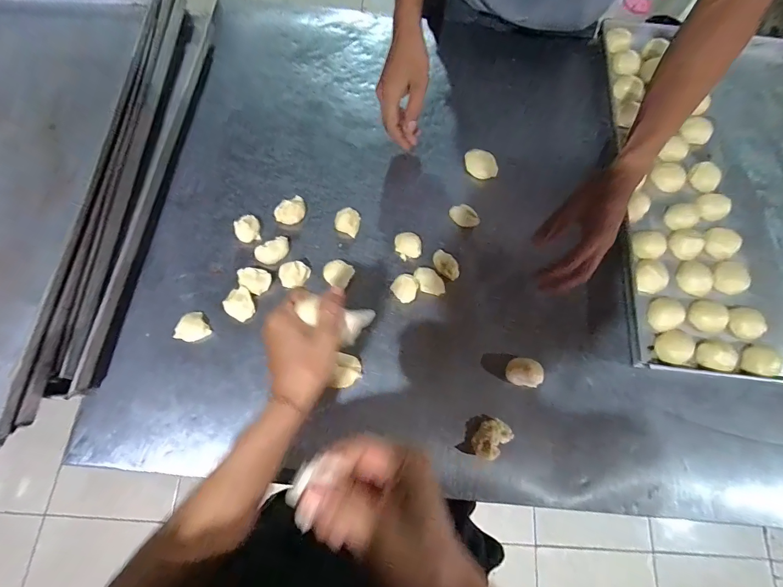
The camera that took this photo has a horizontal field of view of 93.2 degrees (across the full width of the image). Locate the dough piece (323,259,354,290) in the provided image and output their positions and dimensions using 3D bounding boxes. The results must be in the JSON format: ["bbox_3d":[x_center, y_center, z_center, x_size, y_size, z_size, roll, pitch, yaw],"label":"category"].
[{"bbox_3d":[-0.086,-0.033,0.591,0.043,0.016,0.041,28,73,6],"label":"dough piece"}]

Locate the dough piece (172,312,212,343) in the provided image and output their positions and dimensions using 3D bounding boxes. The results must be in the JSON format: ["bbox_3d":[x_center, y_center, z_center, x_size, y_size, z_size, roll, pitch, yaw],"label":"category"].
[{"bbox_3d":[-0.293,0.051,0.540,0.043,0.024,0.035,-28,76,-11],"label":"dough piece"}]

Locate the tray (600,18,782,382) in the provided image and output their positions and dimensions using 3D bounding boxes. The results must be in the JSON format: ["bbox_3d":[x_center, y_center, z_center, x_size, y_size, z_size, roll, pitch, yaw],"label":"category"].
[{"bbox_3d":[0.636,-0.202,0.676,0.470,0.053,0.715,8,72,0],"label":"tray"}]

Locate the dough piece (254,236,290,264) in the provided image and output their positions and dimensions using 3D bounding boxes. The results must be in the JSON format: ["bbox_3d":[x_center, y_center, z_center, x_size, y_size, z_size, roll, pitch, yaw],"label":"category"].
[{"bbox_3d":[-0.188,-0.067,0.589,0.055,0.018,0.030,-29,76,-12],"label":"dough piece"}]

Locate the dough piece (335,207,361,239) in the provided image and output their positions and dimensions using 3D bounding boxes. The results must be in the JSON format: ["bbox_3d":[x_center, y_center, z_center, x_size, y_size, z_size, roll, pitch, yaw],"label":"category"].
[{"bbox_3d":[-0.072,-0.120,0.614,0.039,0.026,0.039,18,72,3],"label":"dough piece"}]

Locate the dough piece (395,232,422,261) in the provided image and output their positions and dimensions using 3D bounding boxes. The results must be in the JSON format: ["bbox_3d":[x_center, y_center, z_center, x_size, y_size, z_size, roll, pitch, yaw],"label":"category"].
[{"bbox_3d":[0.028,-0.078,0.609,0.041,0.018,0.042,-11,73,-7],"label":"dough piece"}]

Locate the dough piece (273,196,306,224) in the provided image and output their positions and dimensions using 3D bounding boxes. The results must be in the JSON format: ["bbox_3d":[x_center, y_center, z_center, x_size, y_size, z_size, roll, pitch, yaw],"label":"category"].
[{"bbox_3d":[-0.167,-0.140,0.616,0.042,0.020,0.055,21,72,4],"label":"dough piece"}]

